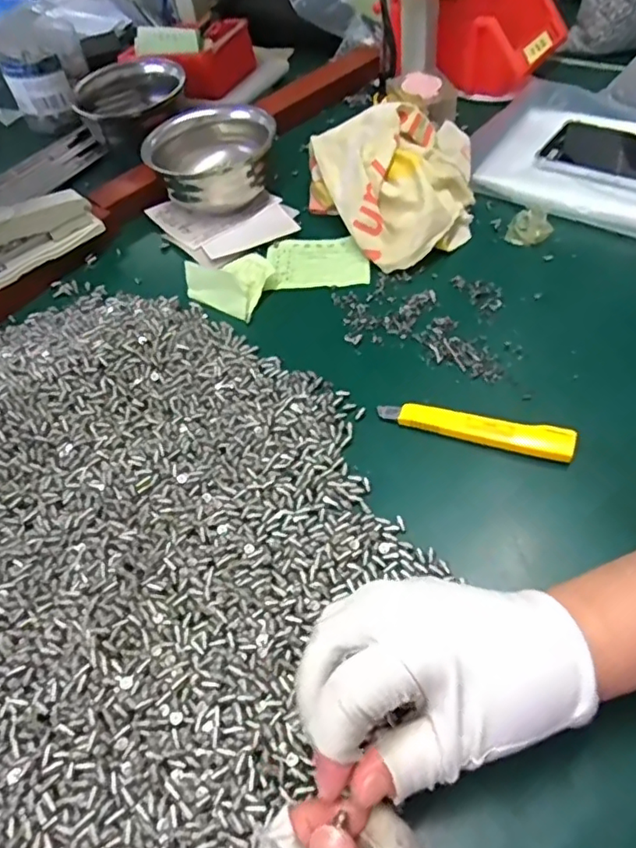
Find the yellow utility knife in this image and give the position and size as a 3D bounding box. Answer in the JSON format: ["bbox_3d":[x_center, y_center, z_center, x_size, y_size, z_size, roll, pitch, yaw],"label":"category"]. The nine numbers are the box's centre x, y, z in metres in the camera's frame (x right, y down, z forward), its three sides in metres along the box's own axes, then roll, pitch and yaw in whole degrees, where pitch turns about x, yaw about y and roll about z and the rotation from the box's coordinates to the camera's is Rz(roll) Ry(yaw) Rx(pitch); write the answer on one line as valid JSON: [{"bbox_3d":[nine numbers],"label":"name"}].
[{"bbox_3d":[0.104,0.003,0.403,0.126,0.020,0.022,11,55,15],"label":"yellow utility knife"}]

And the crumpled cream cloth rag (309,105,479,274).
[{"bbox_3d":[0.073,-0.215,0.531,0.152,0.078,0.155,-9,53,1],"label":"crumpled cream cloth rag"}]

